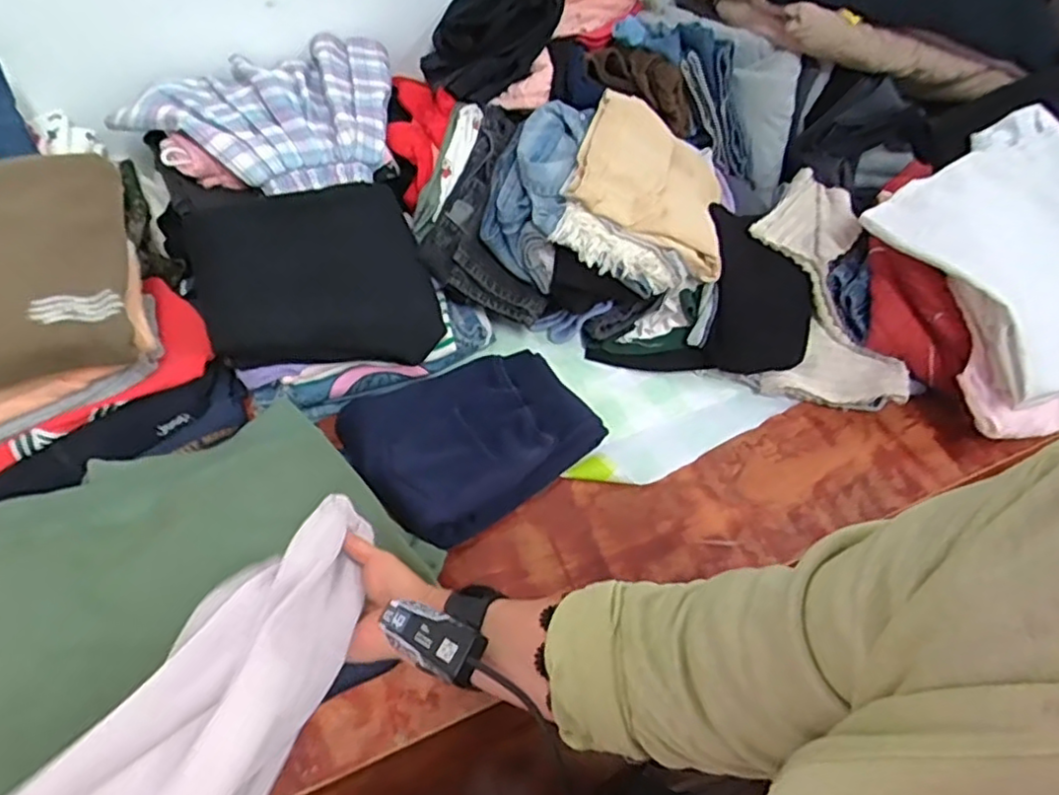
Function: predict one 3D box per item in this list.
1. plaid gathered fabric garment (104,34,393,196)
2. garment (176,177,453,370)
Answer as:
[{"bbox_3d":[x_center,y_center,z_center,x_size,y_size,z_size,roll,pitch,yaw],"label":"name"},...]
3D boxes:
[{"bbox_3d":[-0.317,-0.417,0.908,0.321,0.064,0.340,25,61,15],"label":"plaid gathered fabric garment"},{"bbox_3d":[-0.257,-0.144,0.823,0.277,0.060,0.225,-9,92,-11],"label":"garment"}]

